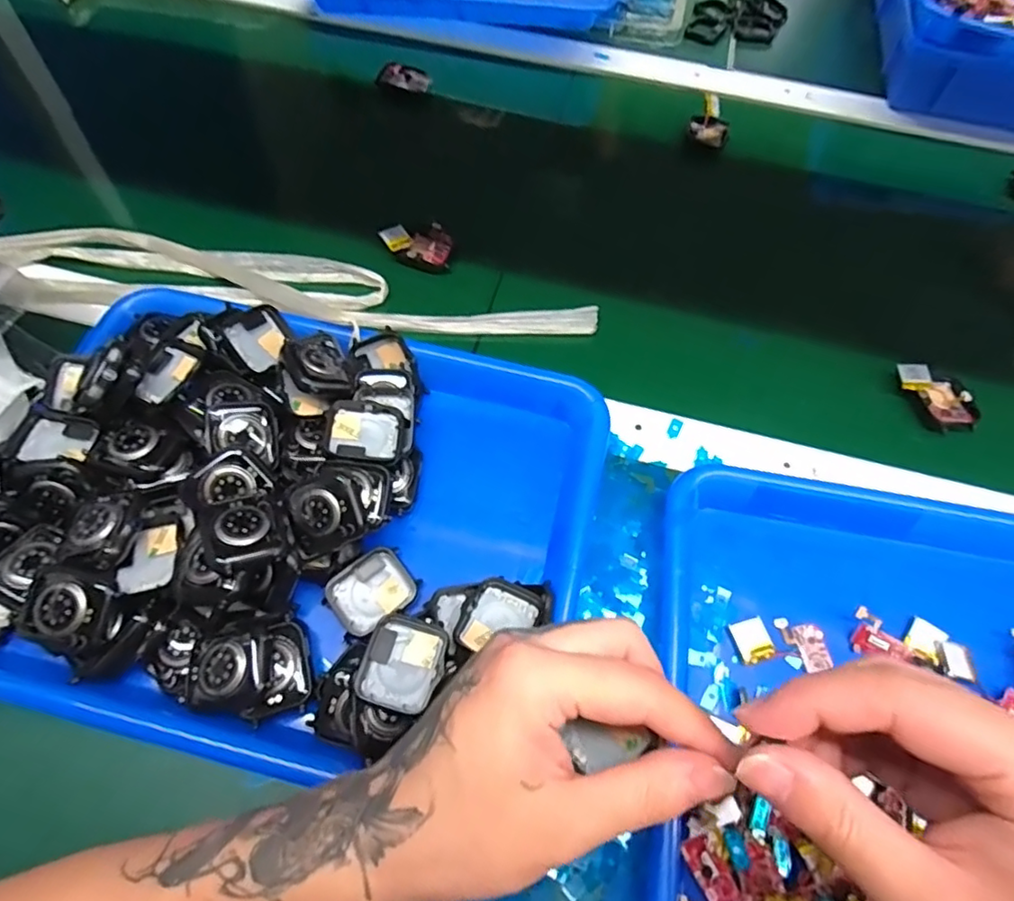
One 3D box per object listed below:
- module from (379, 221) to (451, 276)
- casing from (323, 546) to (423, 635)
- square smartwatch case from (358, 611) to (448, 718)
[{"bbox_3d":[-0.070,-0.159,0.457,0.053,0.017,0.036,6,62,2],"label":"module"},{"bbox_3d":[-0.074,0.077,0.322,0.045,0.008,0.035,-36,68,-18],"label":"casing"},{"bbox_3d":[-0.050,0.104,0.287,0.038,0.004,0.043,21,58,-7],"label":"square smartwatch case"}]

